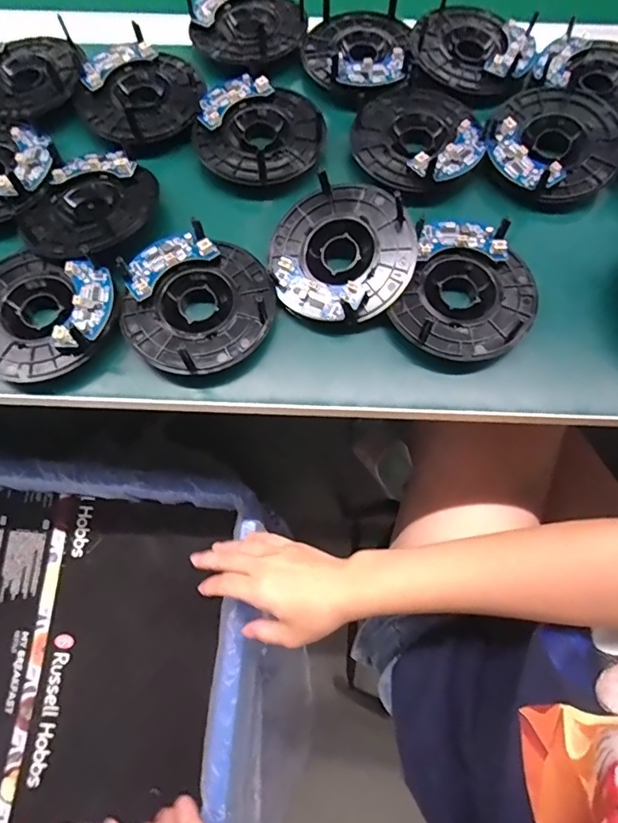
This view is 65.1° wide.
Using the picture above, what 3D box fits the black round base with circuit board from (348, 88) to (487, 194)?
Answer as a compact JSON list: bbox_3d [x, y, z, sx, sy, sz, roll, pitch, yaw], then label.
[{"bbox_3d":[0.082,-0.216,0.376,0.096,0.025,0.101,1,69,-1],"label":"black round base with circuit board"}]

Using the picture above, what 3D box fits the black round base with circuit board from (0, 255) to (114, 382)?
[{"bbox_3d":[-0.185,-0.065,0.322,0.105,0.023,0.087,14,70,4],"label":"black round base with circuit board"}]

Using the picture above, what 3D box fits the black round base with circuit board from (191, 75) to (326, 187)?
[{"bbox_3d":[-0.039,-0.217,0.376,0.099,0.021,0.090,0,69,-1],"label":"black round base with circuit board"}]

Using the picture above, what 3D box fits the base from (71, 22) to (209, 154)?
[{"bbox_3d":[-0.133,-0.256,0.393,0.097,0.023,0.096,0,69,-1],"label":"base"}]

